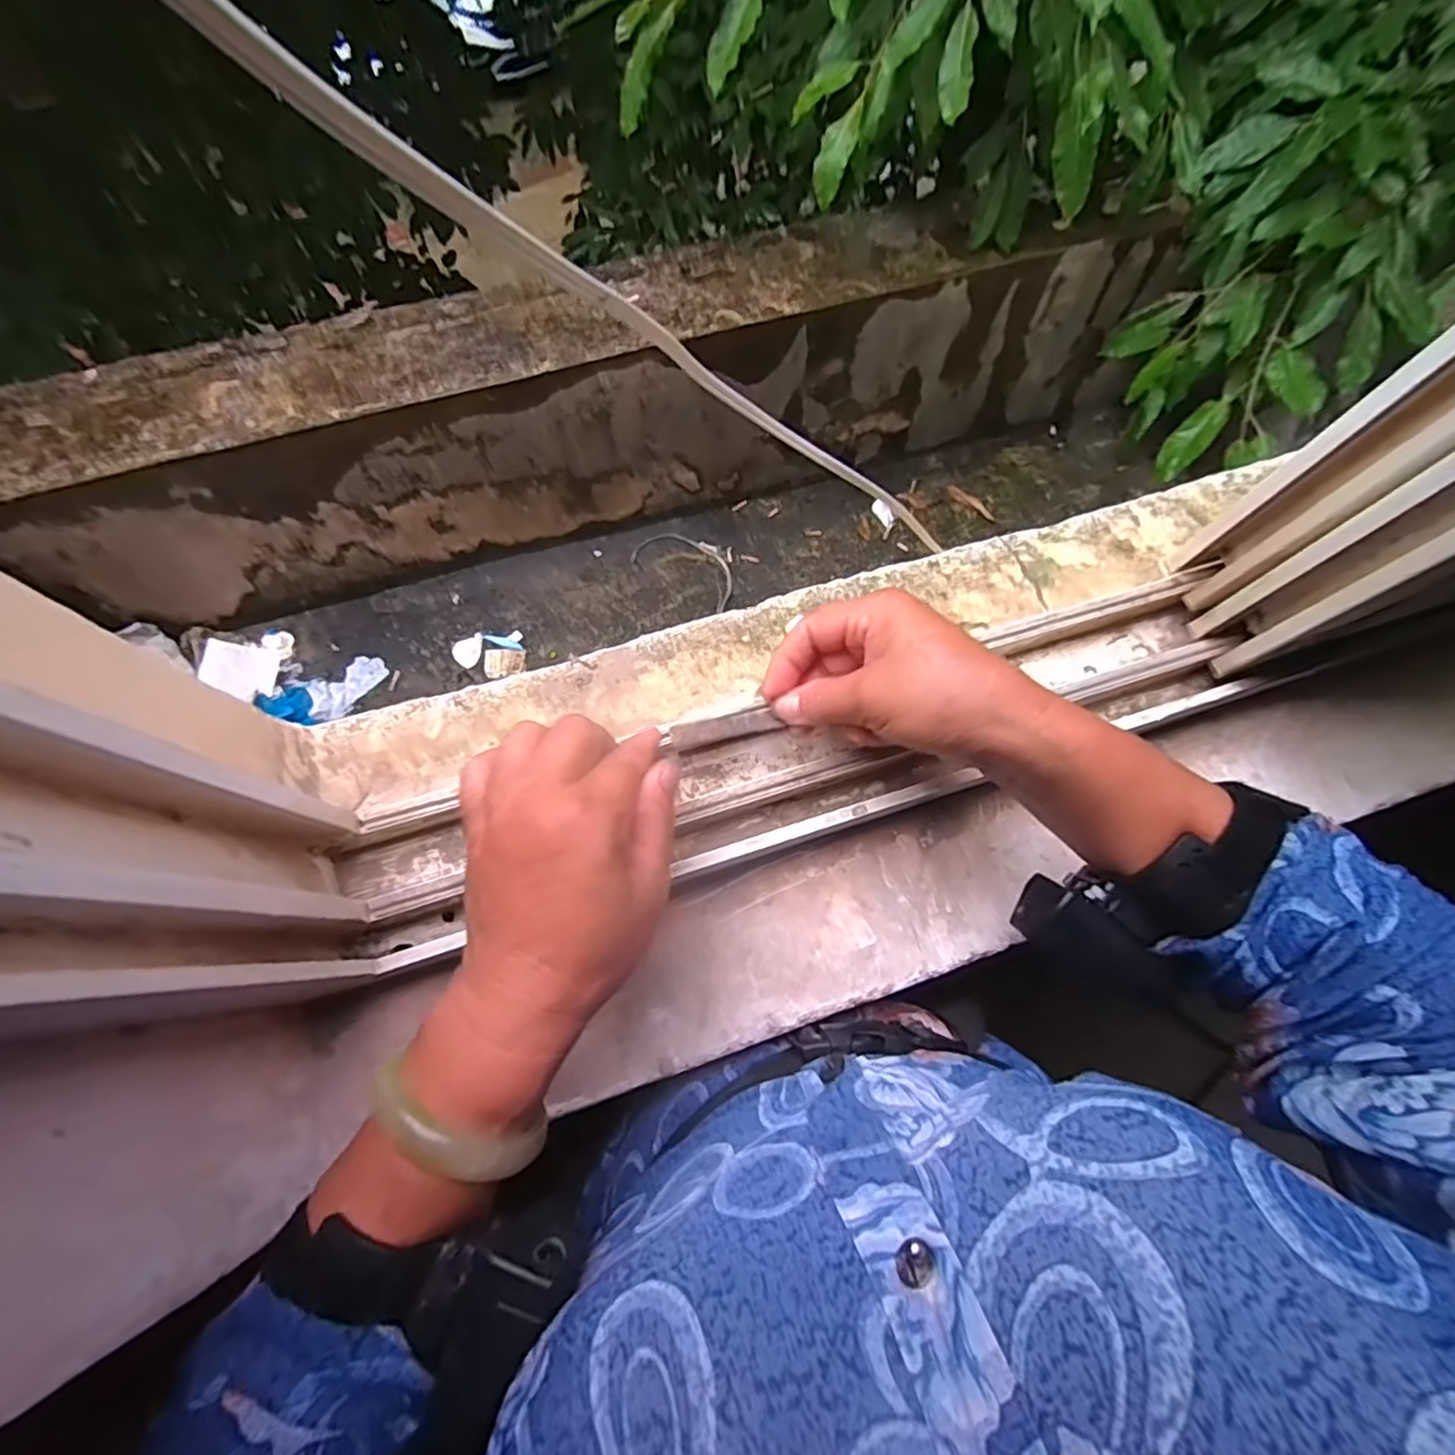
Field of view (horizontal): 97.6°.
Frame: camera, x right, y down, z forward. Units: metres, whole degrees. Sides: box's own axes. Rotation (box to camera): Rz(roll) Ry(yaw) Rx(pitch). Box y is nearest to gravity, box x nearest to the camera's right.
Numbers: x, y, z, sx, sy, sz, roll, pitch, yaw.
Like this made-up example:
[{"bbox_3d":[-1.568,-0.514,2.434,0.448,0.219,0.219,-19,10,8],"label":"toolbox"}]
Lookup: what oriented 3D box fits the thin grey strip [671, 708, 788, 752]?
[{"bbox_3d":[-0.001,0.000,0.326,0.054,0.005,0.013,-12,73,0],"label":"thin grey strip"}]

